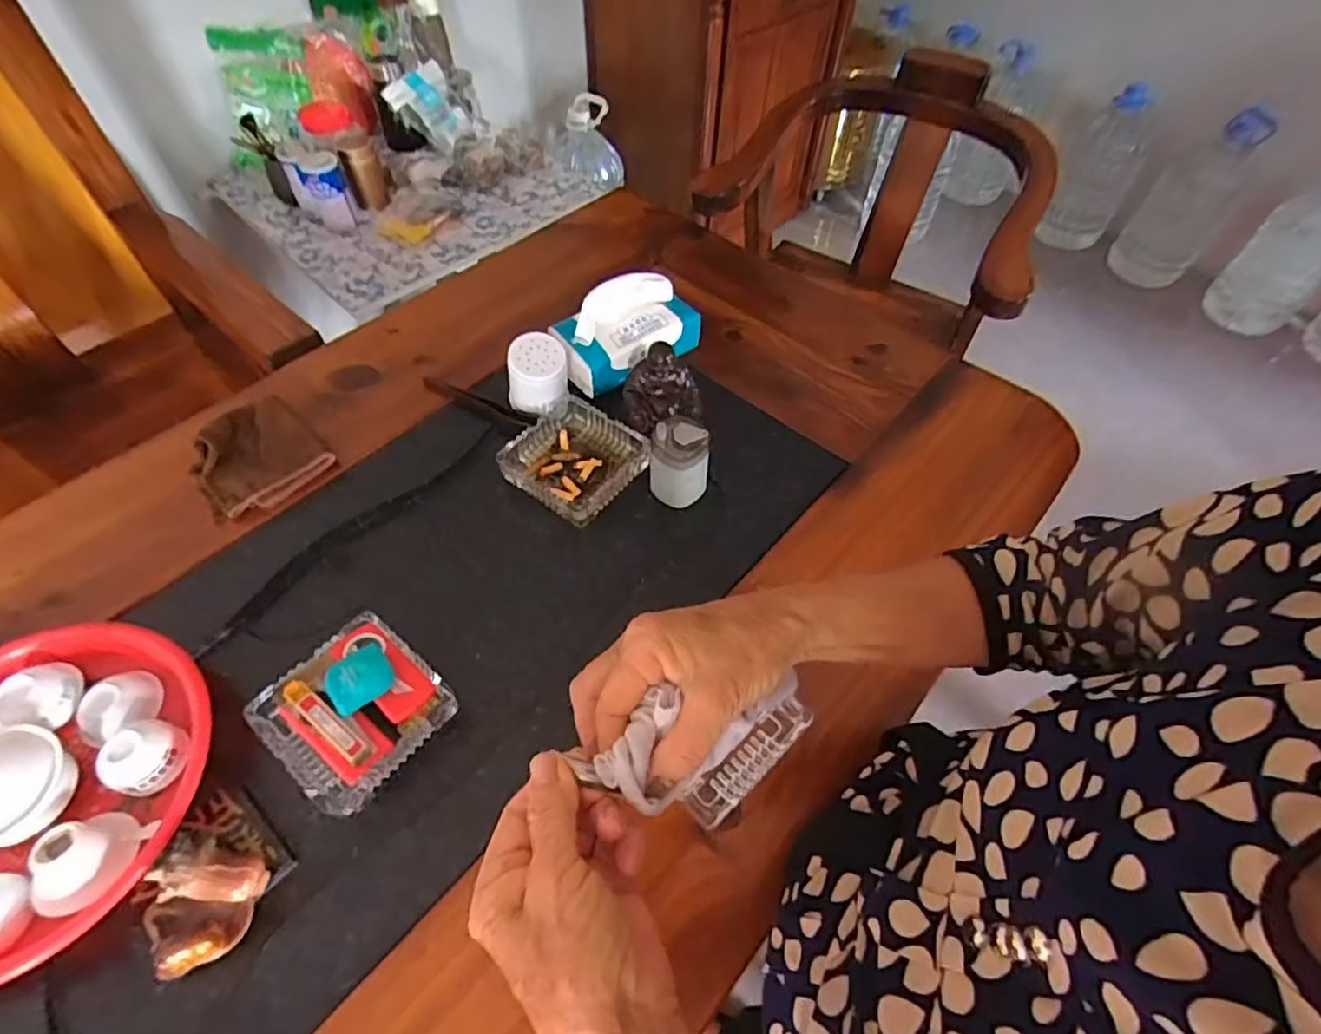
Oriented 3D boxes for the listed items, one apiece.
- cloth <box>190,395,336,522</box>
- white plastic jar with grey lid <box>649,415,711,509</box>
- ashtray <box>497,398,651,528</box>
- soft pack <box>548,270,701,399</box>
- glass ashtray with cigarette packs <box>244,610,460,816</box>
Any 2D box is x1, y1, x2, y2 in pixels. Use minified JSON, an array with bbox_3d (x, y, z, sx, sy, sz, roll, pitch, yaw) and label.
[{"bbox_3d":[-0.431,-0.066,0.672,0.121,0.048,0.131,-38,63,-24],"label":"cloth"},{"bbox_3d":[0.018,-0.058,0.651,0.058,0.090,0.060,0,55,0],"label":"white plastic jar with grey lid"},{"bbox_3d":[-0.092,-0.061,0.683,0.125,0.035,0.121,31,60,20],"label":"ashtray"},{"bbox_3d":[-0.041,-0.222,0.747,0.158,0.091,0.090,-29,61,-21],"label":"soft pack"},{"bbox_3d":[-0.252,0.153,0.515,0.120,0.064,0.123,34,61,21],"label":"glass ashtray with cigarette packs"}]

